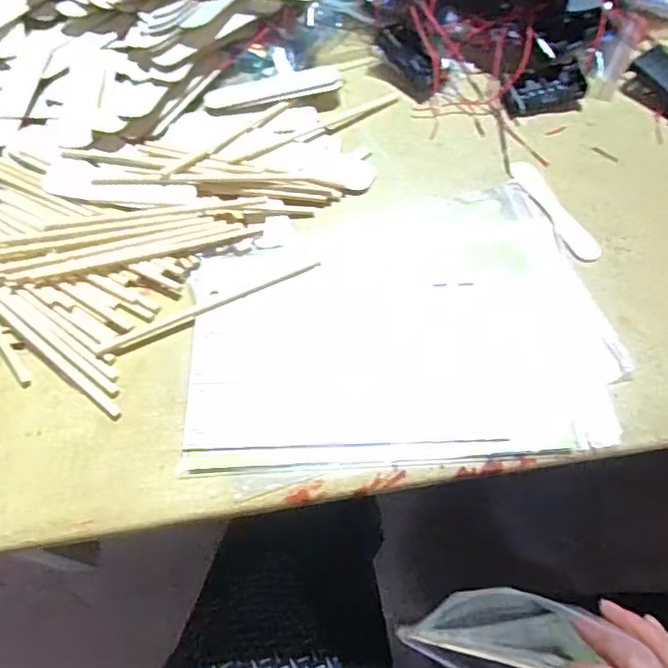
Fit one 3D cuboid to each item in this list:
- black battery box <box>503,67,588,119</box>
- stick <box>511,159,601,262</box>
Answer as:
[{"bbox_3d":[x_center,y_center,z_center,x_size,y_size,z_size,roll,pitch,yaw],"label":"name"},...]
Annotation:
[{"bbox_3d":[0.162,-0.189,0.454,0.061,0.017,0.033,-9,63,-5],"label":"black battery box"},{"bbox_3d":[0.153,-0.089,0.406,0.020,0.004,0.094,-20,64,-10],"label":"stick"}]

